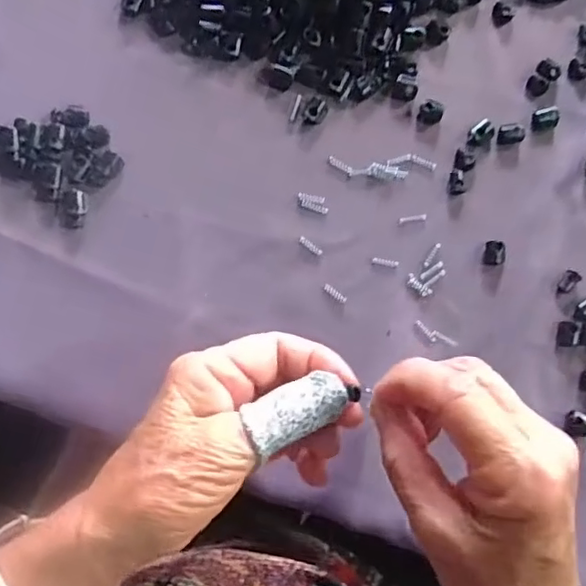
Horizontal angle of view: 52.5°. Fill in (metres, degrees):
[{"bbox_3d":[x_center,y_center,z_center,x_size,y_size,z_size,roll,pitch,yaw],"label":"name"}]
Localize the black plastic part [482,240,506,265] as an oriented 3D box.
[{"bbox_3d":[0.122,-0.024,0.357,0.013,0.004,0.014,8,84,-4],"label":"black plastic part"}]

